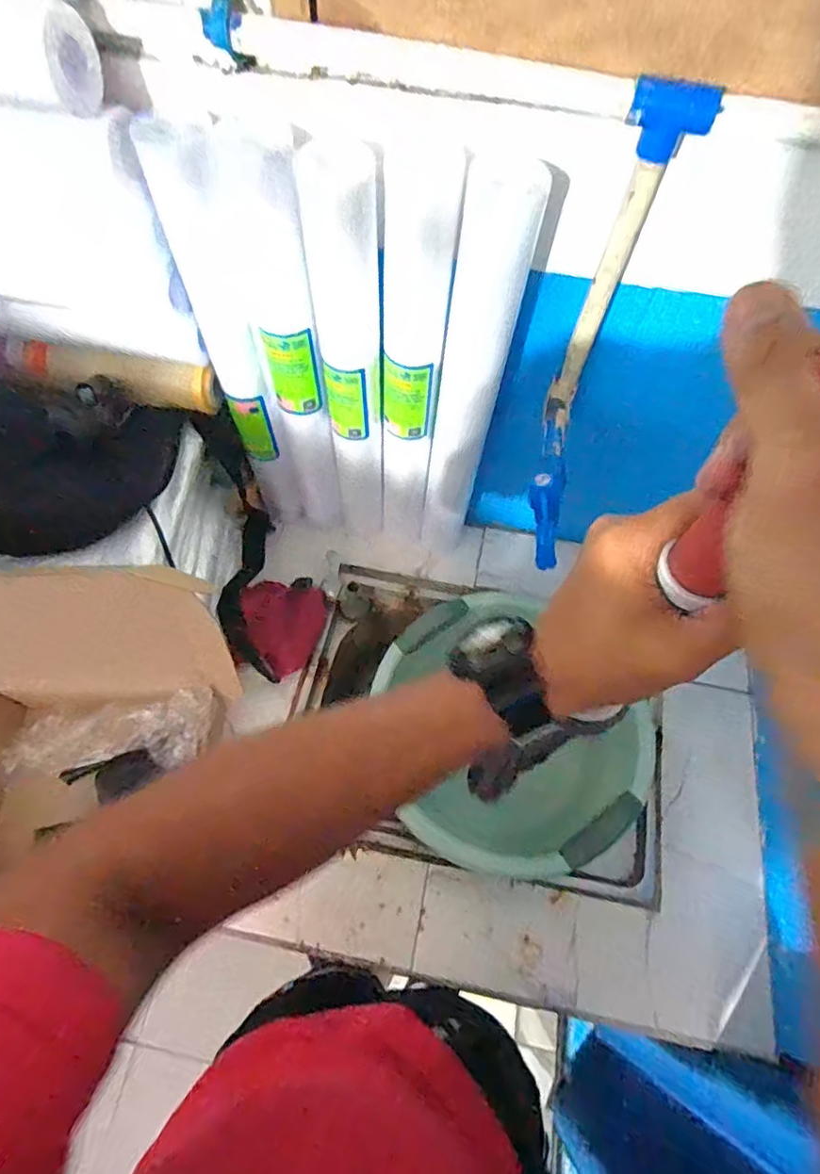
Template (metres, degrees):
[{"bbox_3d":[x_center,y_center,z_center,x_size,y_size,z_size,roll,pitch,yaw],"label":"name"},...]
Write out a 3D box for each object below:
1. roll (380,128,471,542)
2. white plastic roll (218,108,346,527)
[{"bbox_3d":[0.002,-0.209,0.638,0.066,0.496,0.059,8,65,2],"label":"roll"},{"bbox_3d":[-0.124,-0.229,0.642,0.070,0.488,0.065,1,65,-1],"label":"white plastic roll"}]

